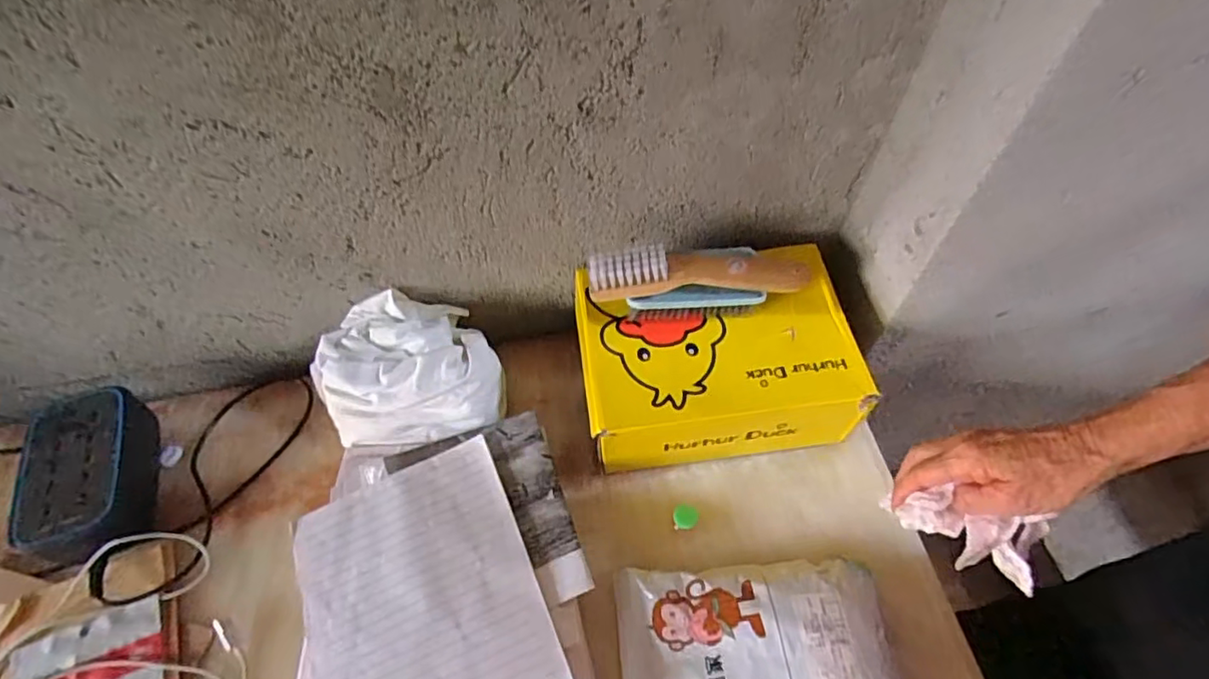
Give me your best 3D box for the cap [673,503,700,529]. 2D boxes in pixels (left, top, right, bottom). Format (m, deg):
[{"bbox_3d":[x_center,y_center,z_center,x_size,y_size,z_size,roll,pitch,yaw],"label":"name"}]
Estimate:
[{"bbox_3d":[0.076,0.166,0.569,0.023,0.006,0.023,0,58,1],"label":"cap"}]

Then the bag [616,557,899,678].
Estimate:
[{"bbox_3d":[0.123,0.266,0.491,0.215,0.036,0.162,-3,58,-1],"label":"bag"}]

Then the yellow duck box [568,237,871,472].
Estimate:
[{"bbox_3d":[0.109,0.015,0.596,0.258,0.110,0.183,-6,58,-3],"label":"yellow duck box"}]

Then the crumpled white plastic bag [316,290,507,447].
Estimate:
[{"bbox_3d":[-0.191,0.029,0.607,0.170,0.068,0.132,-6,58,-3],"label":"crumpled white plastic bag"}]

